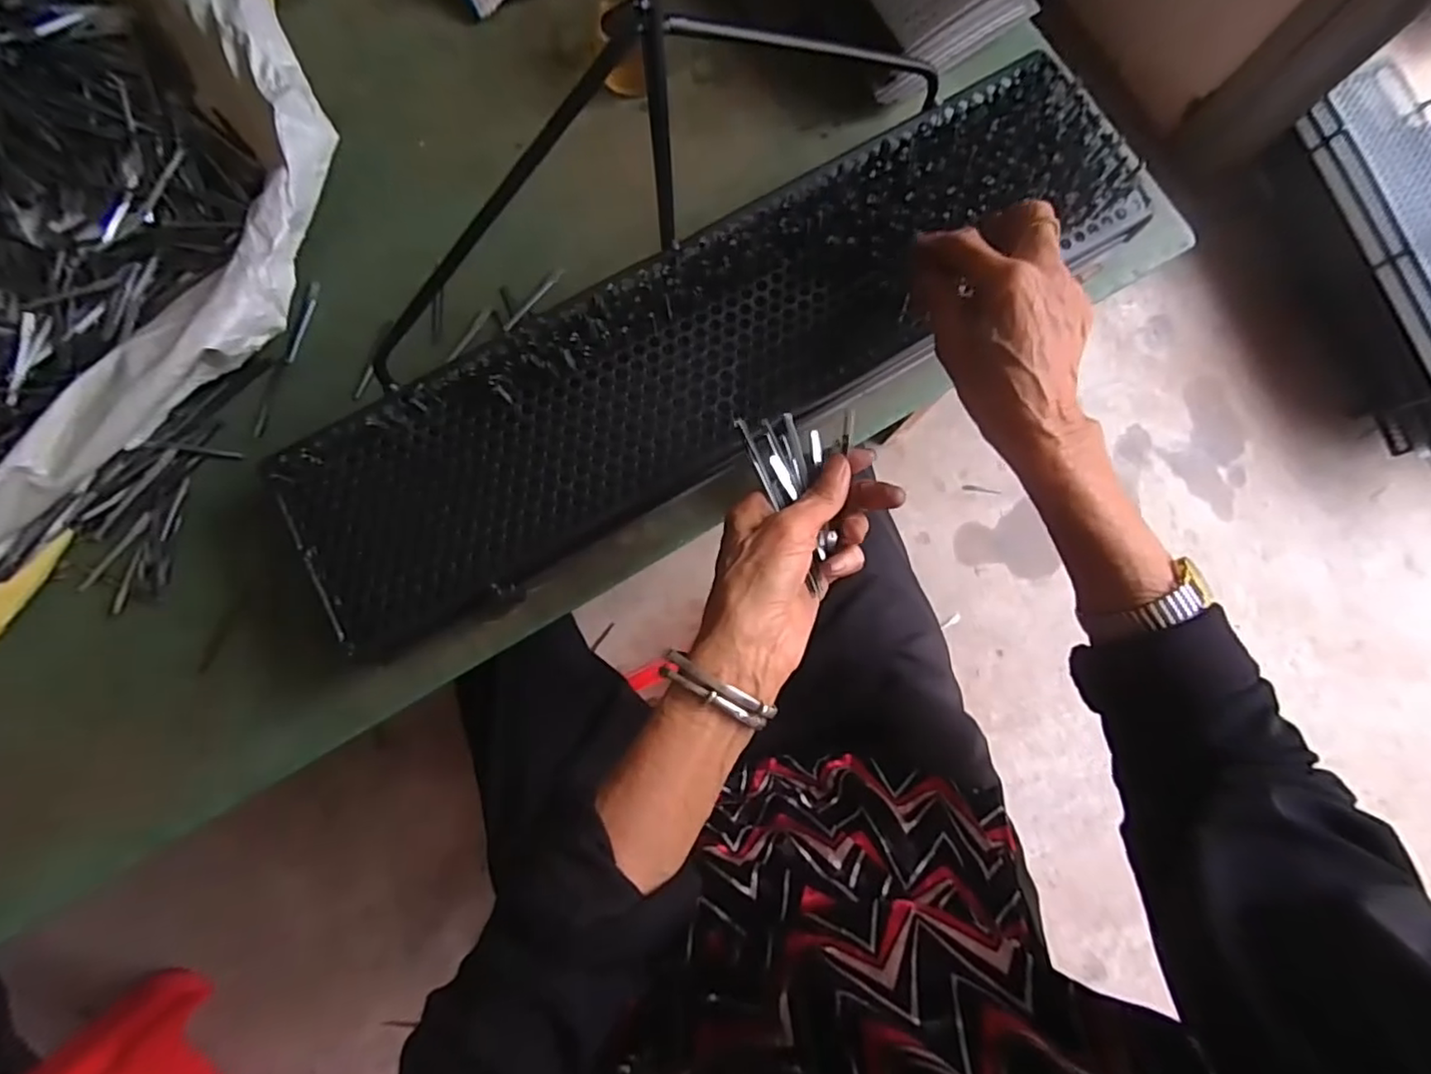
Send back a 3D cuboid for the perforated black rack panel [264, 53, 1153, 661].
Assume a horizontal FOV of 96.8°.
[{"bbox_3d":[0.006,-0.131,0.417,0.590,0.033,0.150,-32,84,-3],"label":"perforated black rack panel"}]

